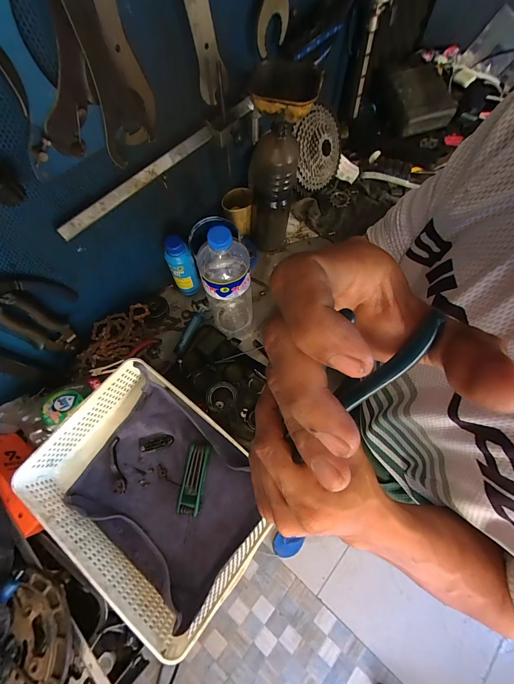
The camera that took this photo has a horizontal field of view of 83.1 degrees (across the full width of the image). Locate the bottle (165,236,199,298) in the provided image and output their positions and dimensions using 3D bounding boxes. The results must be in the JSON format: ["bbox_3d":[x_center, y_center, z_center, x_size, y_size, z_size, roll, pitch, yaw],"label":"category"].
[{"bbox_3d":[-0.147,-0.144,0.574,0.050,0.150,0.041,-16,70,-5],"label":"bottle"}]

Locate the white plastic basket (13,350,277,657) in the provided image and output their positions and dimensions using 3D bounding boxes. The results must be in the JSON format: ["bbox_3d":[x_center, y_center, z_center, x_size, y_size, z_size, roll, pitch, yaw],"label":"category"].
[{"bbox_3d":[-0.153,0.224,0.451,0.329,0.086,0.240,37,74,13],"label":"white plastic basket"}]

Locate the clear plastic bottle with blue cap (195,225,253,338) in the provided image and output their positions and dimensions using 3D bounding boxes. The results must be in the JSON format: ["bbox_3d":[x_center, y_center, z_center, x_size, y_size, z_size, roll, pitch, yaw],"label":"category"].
[{"bbox_3d":[-0.051,-0.085,0.488,0.084,0.269,0.069,-1,70,0],"label":"clear plastic bottle with blue cap"}]

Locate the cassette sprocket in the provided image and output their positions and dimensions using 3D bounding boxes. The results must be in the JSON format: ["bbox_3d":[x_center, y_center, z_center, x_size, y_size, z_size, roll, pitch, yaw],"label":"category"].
[{"bbox_3d":[0.149,-0.445,0.673,0.152,0.156,0.033,-46,46,-14],"label":"cassette sprocket"}]

